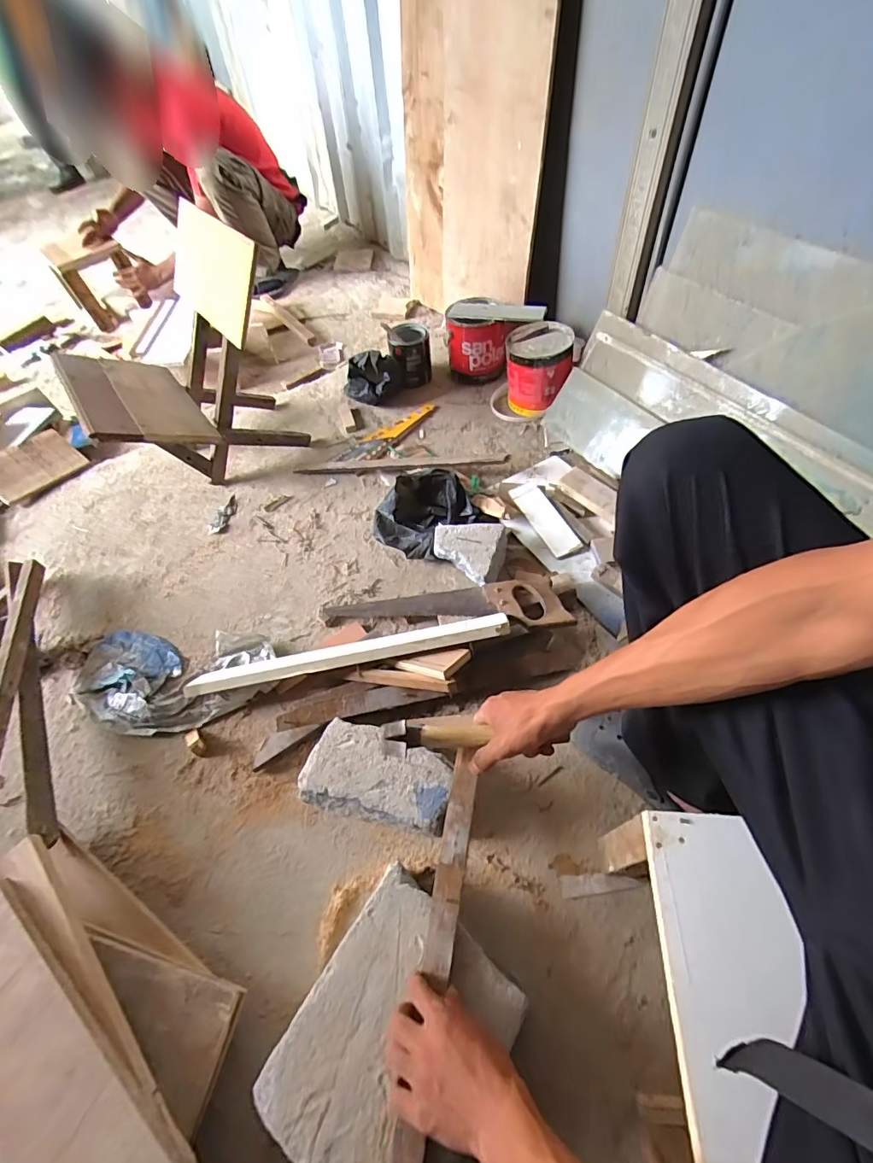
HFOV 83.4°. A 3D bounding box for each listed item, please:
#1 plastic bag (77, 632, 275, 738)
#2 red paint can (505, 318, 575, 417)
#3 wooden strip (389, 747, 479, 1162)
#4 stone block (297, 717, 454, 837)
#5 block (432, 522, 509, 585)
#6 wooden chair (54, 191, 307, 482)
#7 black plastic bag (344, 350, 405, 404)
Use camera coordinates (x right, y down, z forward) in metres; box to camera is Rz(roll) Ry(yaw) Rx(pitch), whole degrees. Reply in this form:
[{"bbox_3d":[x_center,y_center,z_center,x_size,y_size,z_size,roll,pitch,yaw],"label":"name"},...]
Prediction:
[{"bbox_3d":[-0.451,0.163,0.824,0.351,0.054,0.180,2,54,7],"label":"plastic bag"},{"bbox_3d":[0.239,-0.496,1.167,0.149,0.164,0.128,2,54,7],"label":"red paint can"},{"bbox_3d":[0.002,0.398,0.524,0.032,0.020,0.431,6,55,10],"label":"wooden strip"},{"bbox_3d":[-0.077,0.276,0.689,0.205,0.074,0.113,11,55,14],"label":"stone block"},{"bbox_3d":[0.060,-0.060,0.901,0.130,0.045,0.139,8,55,12],"label":"block"},{"bbox_3d":[-0.540,-0.428,1.021,0.377,0.455,0.317,-33,57,-18],"label":"wooden chair"},{"bbox_3d":[-0.166,-0.501,1.239,0.149,0.128,0.105,4,54,9],"label":"black plastic bag"}]

